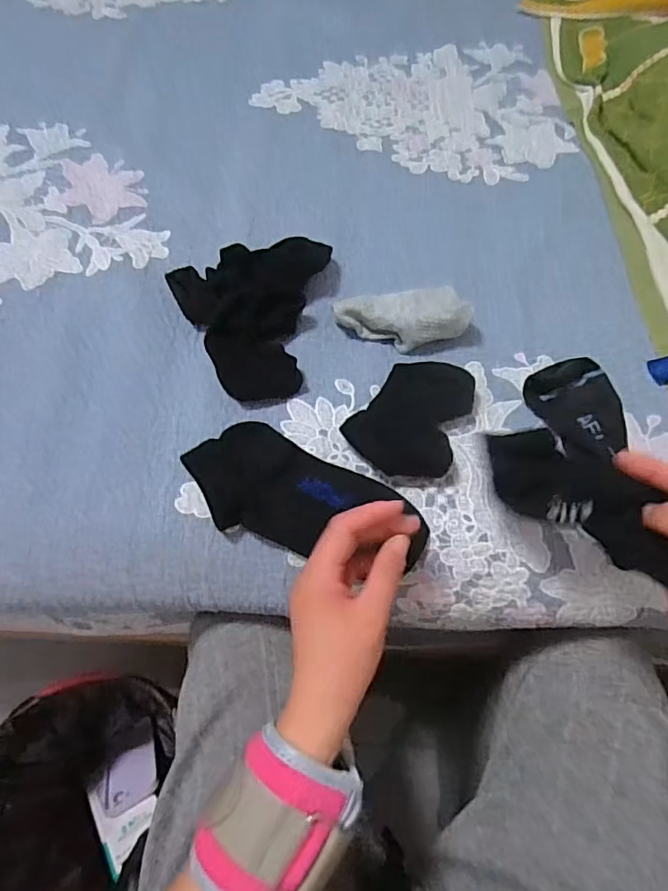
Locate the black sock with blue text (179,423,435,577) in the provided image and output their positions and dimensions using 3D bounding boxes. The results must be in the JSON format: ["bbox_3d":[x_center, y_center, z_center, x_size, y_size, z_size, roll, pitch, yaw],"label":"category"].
[{"bbox_3d":[-0.022,0.045,0.434,0.193,0.031,0.083,24,65,10],"label":"black sock with blue text"}]

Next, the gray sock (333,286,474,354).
[{"bbox_3d":[0.064,-0.121,0.516,0.122,0.038,0.052,-4,63,-4],"label":"gray sock"}]

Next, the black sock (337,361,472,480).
[{"bbox_3d":[0.070,-0.026,0.478,0.087,0.021,0.118,26,65,11],"label":"black sock"}]

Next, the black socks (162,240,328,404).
[{"bbox_3d":[-0.064,-0.124,0.515,0.161,0.045,0.172,-14,64,-9],"label":"black socks"}]

